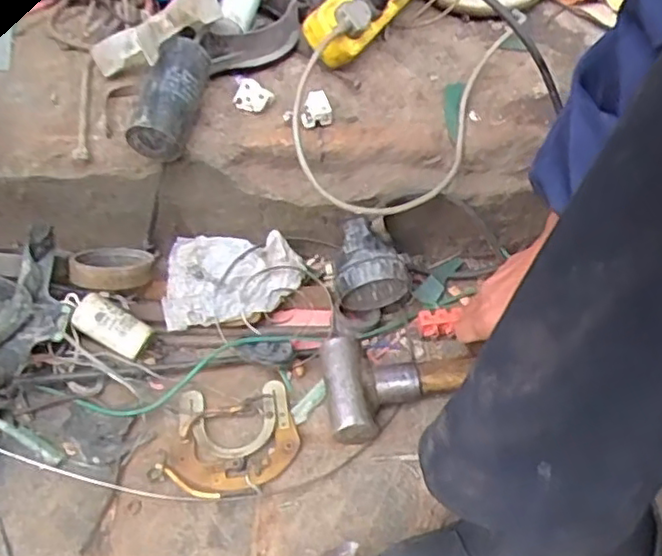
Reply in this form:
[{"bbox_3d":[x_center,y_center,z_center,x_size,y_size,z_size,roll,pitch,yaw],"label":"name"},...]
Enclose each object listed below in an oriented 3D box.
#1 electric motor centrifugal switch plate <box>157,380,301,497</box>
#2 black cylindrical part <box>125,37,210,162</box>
[{"bbox_3d":[-0.086,0.136,0.566,0.110,0.015,0.095,-6,51,-6],"label":"electric motor centrifugal switch plate"},{"bbox_3d":[-0.145,-0.165,0.596,0.049,0.056,0.113,10,68,7],"label":"black cylindrical part"}]

